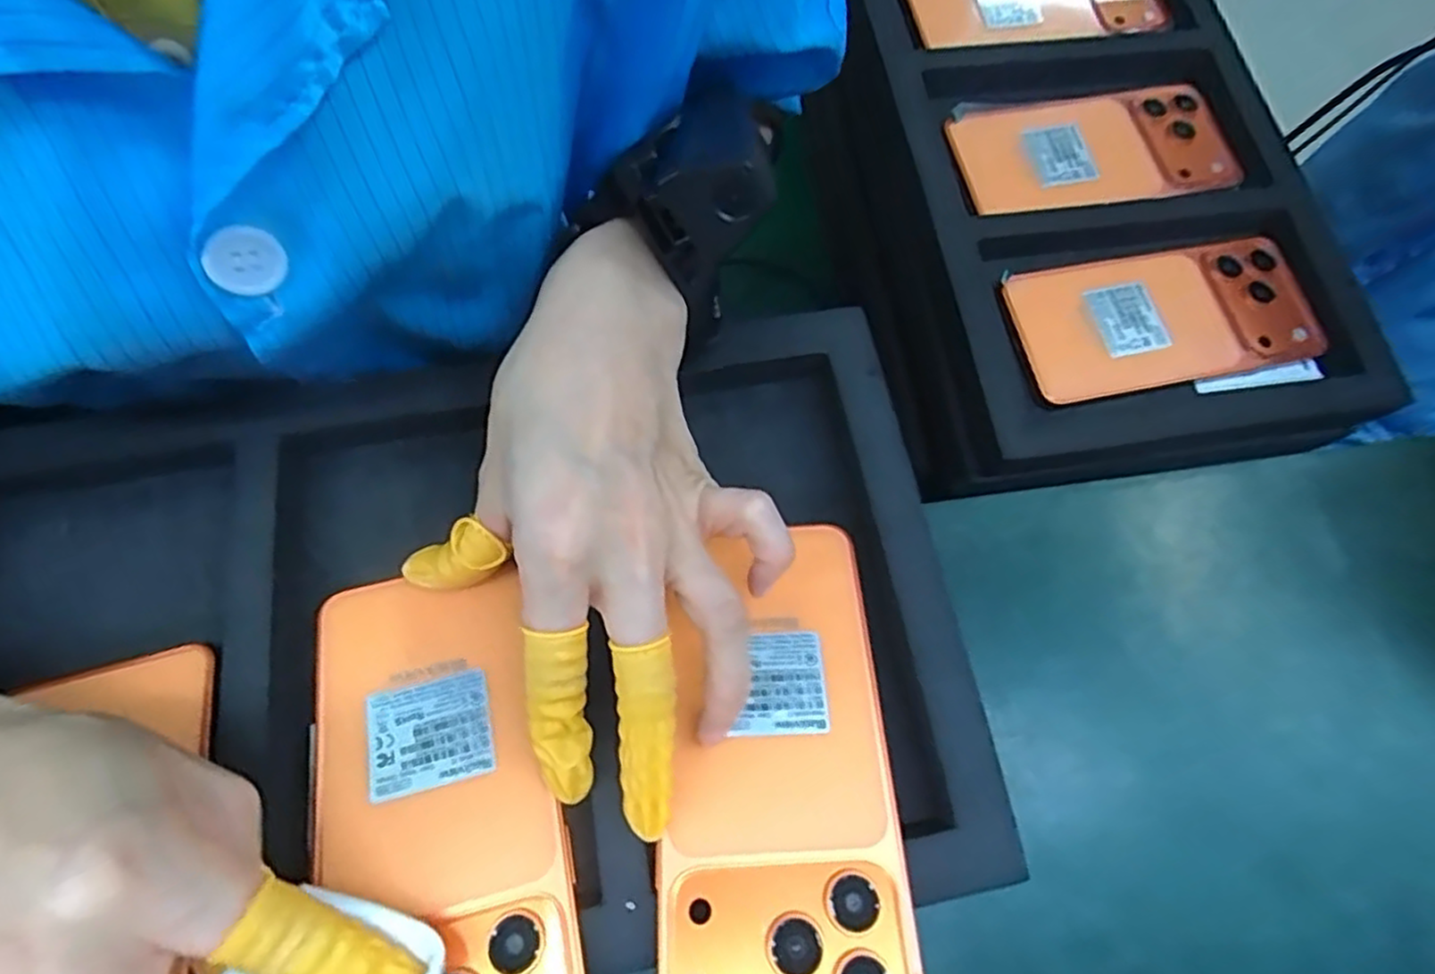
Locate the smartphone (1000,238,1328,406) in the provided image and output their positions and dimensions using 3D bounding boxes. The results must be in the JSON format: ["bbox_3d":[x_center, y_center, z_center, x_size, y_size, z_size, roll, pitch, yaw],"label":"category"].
[{"bbox_3d":[0.238,-0.091,0.385,0.161,0.009,0.075,-10,78,-2],"label":"smartphone"}]

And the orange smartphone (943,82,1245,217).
[{"bbox_3d":[0.215,-0.198,0.413,0.159,0.017,0.076,-5,68,-4],"label":"orange smartphone"}]

